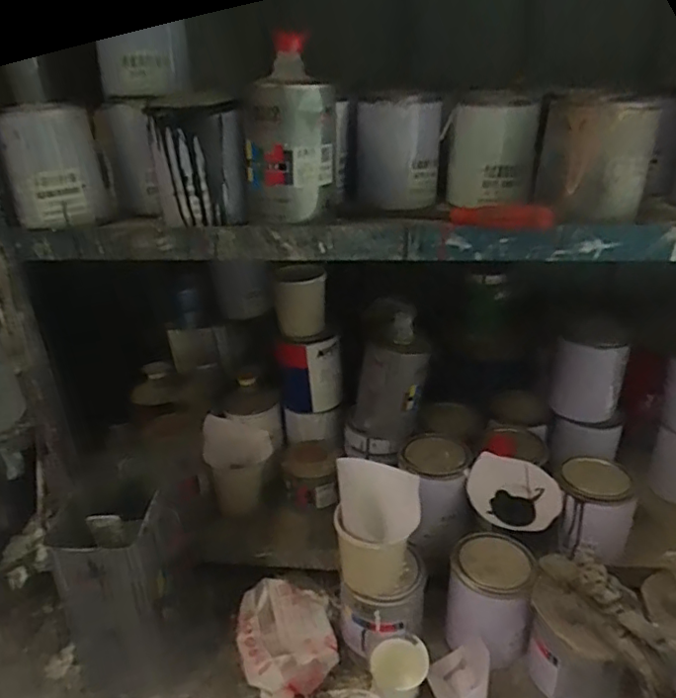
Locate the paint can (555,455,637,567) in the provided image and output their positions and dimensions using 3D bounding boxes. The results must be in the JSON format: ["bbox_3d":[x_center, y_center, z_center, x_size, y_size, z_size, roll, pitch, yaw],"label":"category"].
[{"bbox_3d":[0.352,0.220,0.815,0.094,0.105,0.093,9,30,22],"label":"paint can"}]

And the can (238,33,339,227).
[{"bbox_3d":[-0.053,-0.235,0.640,0.104,0.177,0.082,-7,27,-9],"label":"can"}]

